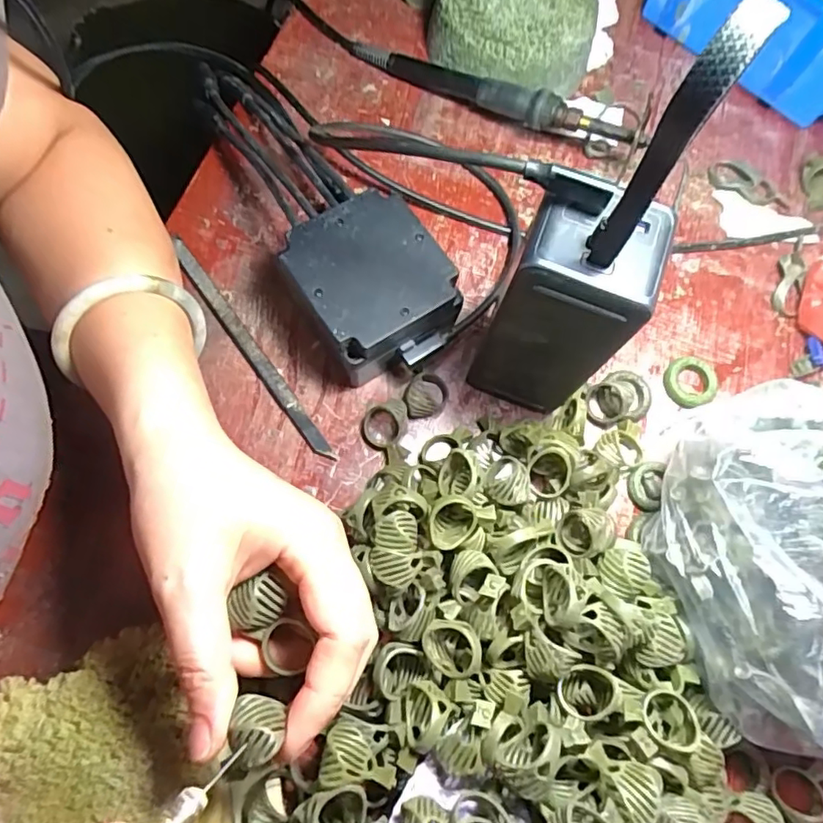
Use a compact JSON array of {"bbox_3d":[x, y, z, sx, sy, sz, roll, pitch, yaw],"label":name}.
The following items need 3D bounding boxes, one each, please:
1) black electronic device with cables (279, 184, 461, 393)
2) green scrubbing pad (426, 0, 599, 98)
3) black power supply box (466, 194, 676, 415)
[{"bbox_3d":[-0.021,-0.065,0.325,0.072,0.051,0.086,-36,77,-13],"label":"black electronic device with cables"},{"bbox_3d":[0.069,-0.257,0.384,0.103,0.040,0.103,18,72,3],"label":"green scrubbing pad"},{"bbox_3d":[0.068,-0.044,0.284,0.054,0.135,0.045,22,73,5],"label":"black power supply box"}]

